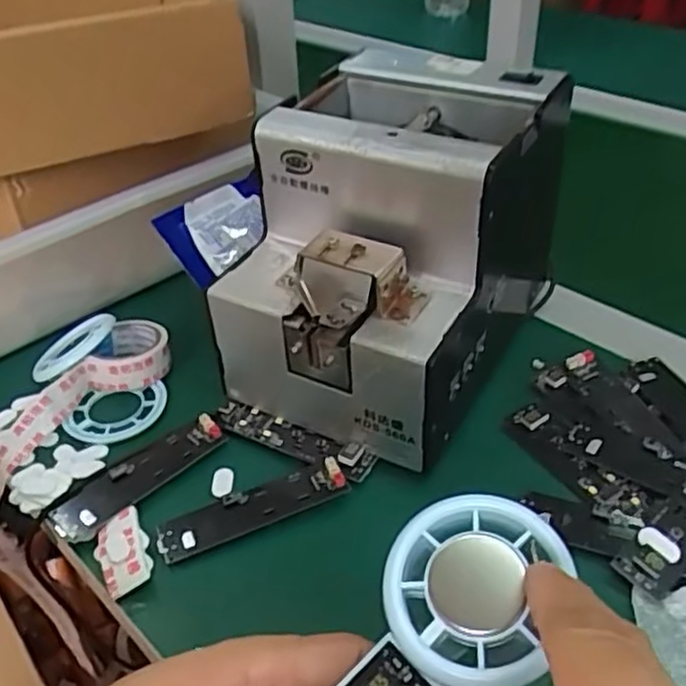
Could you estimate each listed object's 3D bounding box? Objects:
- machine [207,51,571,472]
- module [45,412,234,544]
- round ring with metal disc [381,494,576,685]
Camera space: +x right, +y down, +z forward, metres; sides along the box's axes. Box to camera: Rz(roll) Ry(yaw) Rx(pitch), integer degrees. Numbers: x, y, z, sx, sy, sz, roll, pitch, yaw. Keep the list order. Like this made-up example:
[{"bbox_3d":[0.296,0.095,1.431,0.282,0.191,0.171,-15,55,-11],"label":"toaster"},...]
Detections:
[{"bbox_3d":[0.028,-0.049,0.392,0.137,0.150,0.170,17,42,23],"label":"machine"},{"bbox_3d":[-0.105,0.066,0.371,0.030,0.009,0.092,31,52,34],"label":"module"},{"bbox_3d":[0.040,0.076,0.227,0.050,0.017,0.057,18,64,21],"label":"round ring with metal disc"}]

